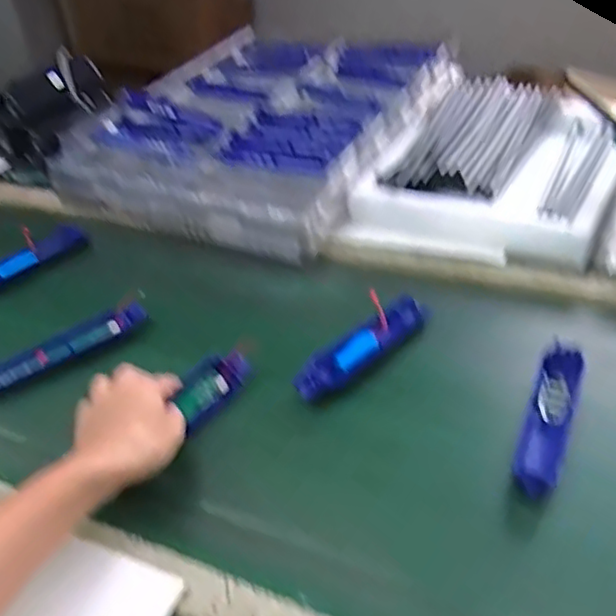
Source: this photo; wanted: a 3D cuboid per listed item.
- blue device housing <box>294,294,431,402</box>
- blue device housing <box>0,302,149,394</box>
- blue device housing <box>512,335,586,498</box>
[{"bbox_3d":[0.055,0.037,0.631,0.171,0.027,0.037,-32,45,-31],"label":"blue device housing"},{"bbox_3d":[-0.247,0.039,0.670,0.170,0.022,0.027,-26,42,-25],"label":"blue device housing"},{"bbox_3d":[0.202,0.092,0.543,0.034,0.028,0.167,13,41,23],"label":"blue device housing"}]

